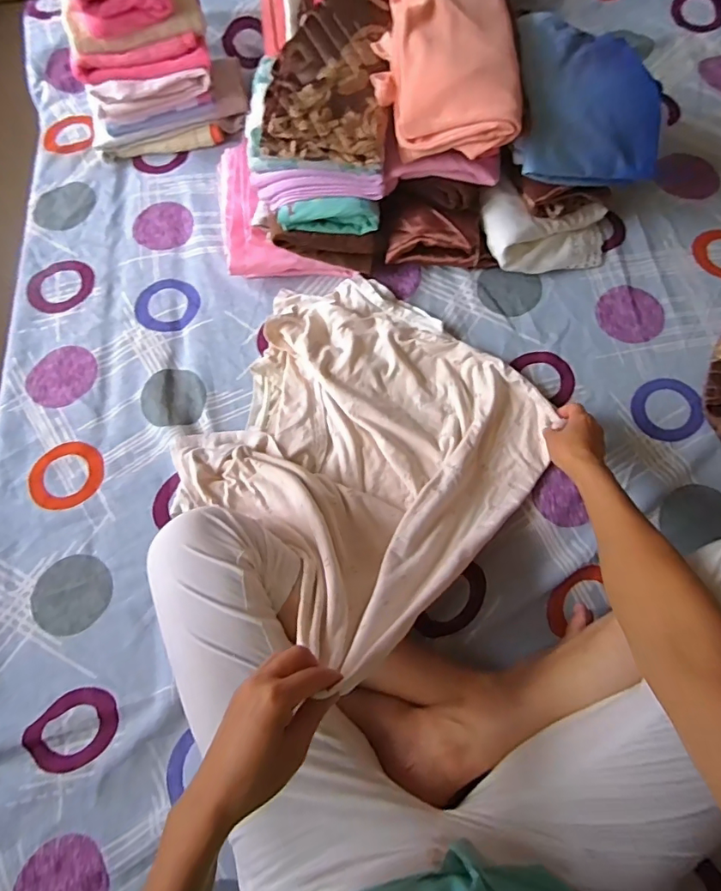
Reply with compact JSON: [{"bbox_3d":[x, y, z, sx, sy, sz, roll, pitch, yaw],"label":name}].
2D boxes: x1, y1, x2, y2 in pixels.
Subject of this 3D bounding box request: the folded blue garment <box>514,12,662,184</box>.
[{"bbox_3d":[0.281,-0.433,0.627,0.171,0.073,0.205,-1,71,1],"label":"folded blue garment"}]

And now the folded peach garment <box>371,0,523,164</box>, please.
[{"bbox_3d":[0.098,-0.446,0.583,0.154,0.078,0.208,-1,71,1],"label":"folded peach garment"}]

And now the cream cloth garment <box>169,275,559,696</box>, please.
[{"bbox_3d":[-0.005,-0.026,0.580,0.382,0.149,0.388,38,77,13],"label":"cream cloth garment"}]

